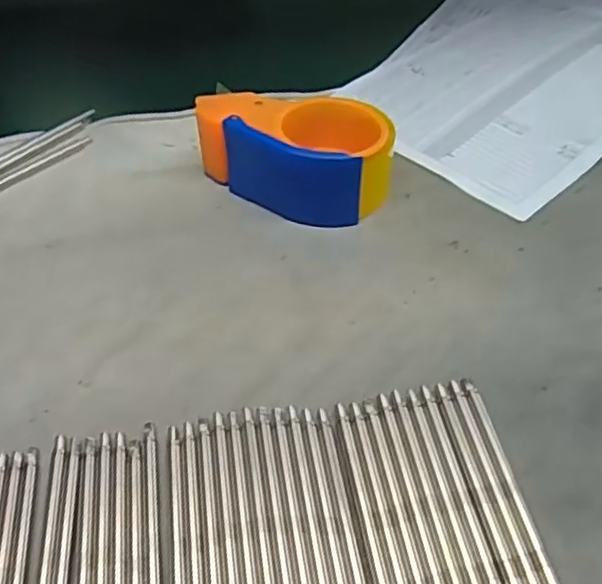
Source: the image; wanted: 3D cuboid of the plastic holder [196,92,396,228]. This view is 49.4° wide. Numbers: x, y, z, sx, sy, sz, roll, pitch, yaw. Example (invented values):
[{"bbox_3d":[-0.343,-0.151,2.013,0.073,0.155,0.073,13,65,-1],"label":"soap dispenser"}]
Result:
[{"bbox_3d":[-0.006,-0.099,0.466,0.138,0.058,0.074,5,48,10],"label":"plastic holder"}]

